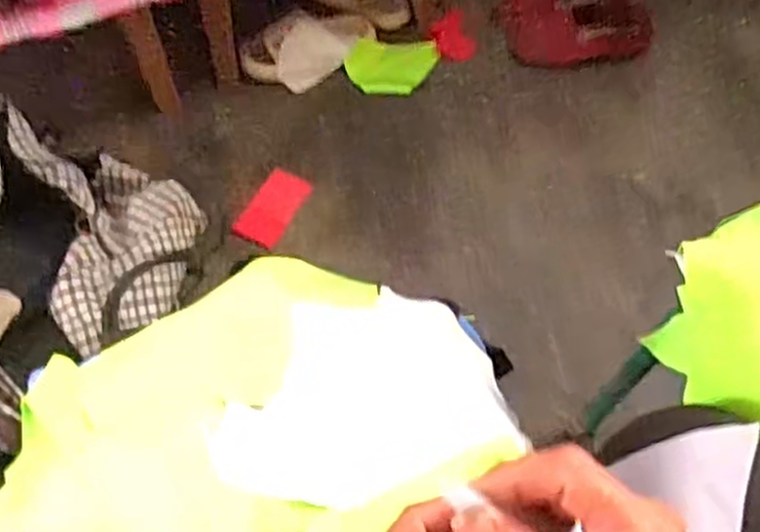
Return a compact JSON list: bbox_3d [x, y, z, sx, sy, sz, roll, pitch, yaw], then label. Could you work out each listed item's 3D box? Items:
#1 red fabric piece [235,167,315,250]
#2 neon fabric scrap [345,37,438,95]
[{"bbox_3d":[-0.158,-0.086,1.161,0.065,0.018,0.129,22,60,15],"label":"red fabric piece"},{"bbox_3d":[0.023,-0.340,1.315,0.155,0.020,0.115,-4,57,-2],"label":"neon fabric scrap"}]

